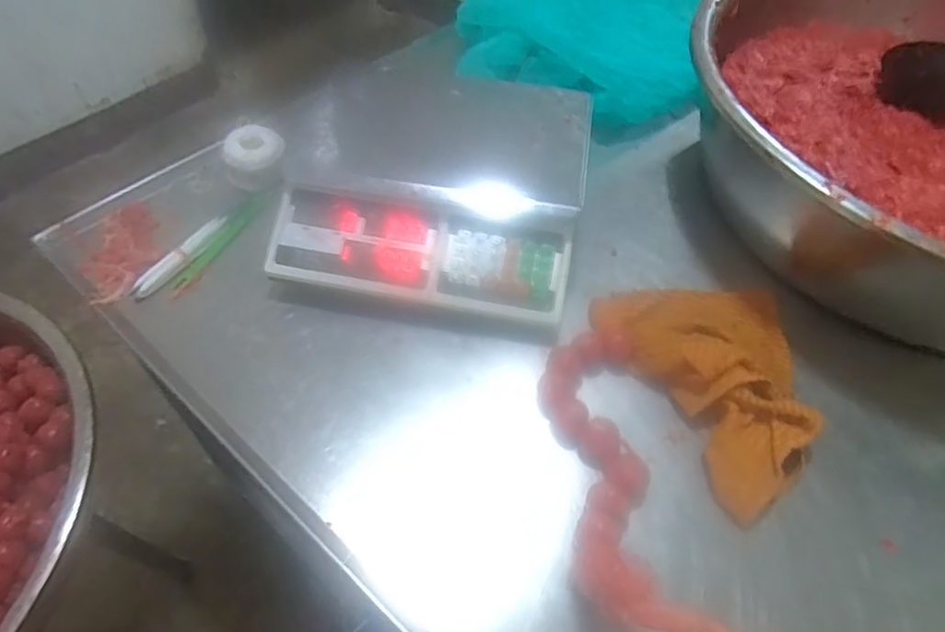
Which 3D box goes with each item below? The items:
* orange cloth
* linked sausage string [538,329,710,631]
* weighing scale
[{"bbox_3d":[0.269,0.039,0.595,0.219,0.046,0.256,-23,58,-19],"label":"orange cloth"},{"bbox_3d":[0.119,0.131,0.532,0.091,0.034,0.266,-1,55,-4],"label":"linked sausage string"},{"bbox_3d":[-0.034,-0.163,0.694,0.325,0.096,0.326,10,54,4],"label":"weighing scale"}]

